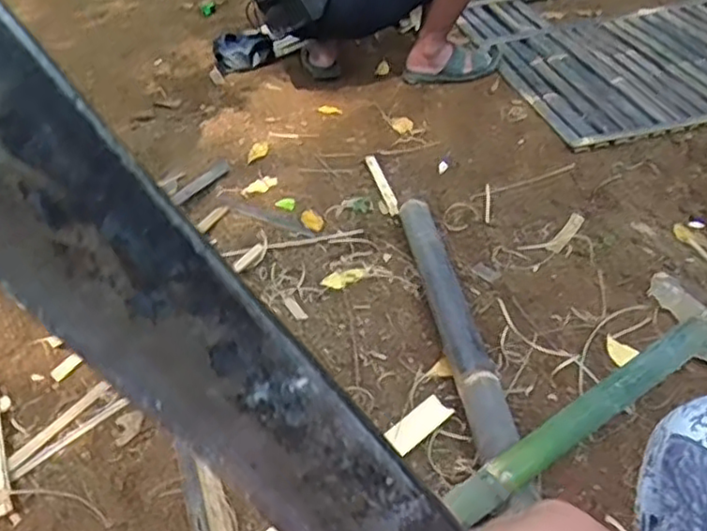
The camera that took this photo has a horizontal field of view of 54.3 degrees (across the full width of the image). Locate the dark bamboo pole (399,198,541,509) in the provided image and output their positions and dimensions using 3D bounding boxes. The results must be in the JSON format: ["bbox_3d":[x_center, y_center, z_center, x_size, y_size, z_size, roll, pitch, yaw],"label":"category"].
[{"bbox_3d":[0.172,0.101,1.138,0.067,0.058,0.703,-10,38,-2],"label":"dark bamboo pole"}]

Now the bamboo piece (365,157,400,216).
[{"bbox_3d":[0.069,-0.182,1.548,0.030,0.015,0.250,-12,38,-6],"label":"bamboo piece"}]

